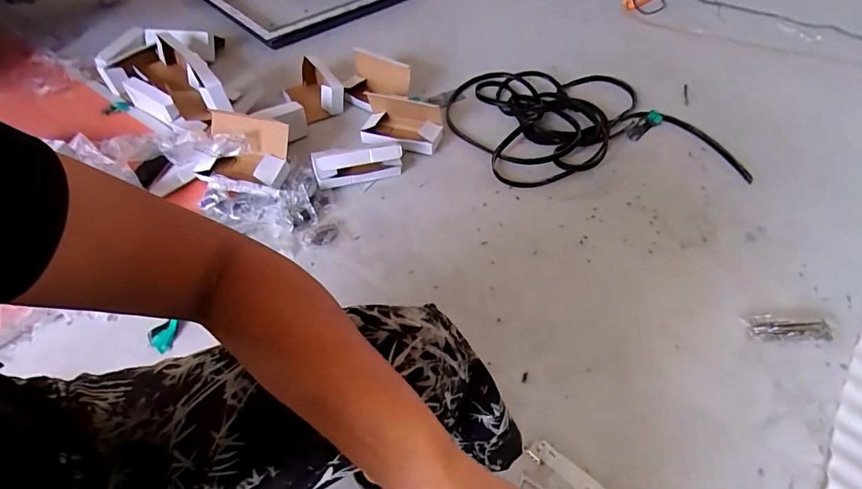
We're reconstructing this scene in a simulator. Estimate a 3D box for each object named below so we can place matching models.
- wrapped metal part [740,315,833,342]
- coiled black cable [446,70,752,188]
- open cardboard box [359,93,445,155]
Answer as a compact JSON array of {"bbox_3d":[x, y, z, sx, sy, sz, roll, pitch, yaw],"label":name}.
[{"bbox_3d":[0.730,0.172,0.905,0.172,0.011,0.055,-1,51,0],"label":"wrapped metal part"},{"bbox_3d":[0.461,-0.373,1.334,0.787,0.048,0.502,-2,51,-1],"label":"coiled black cable"},{"bbox_3d":[-0.092,-0.336,1.250,0.234,0.099,0.139,12,53,10],"label":"open cardboard box"}]

